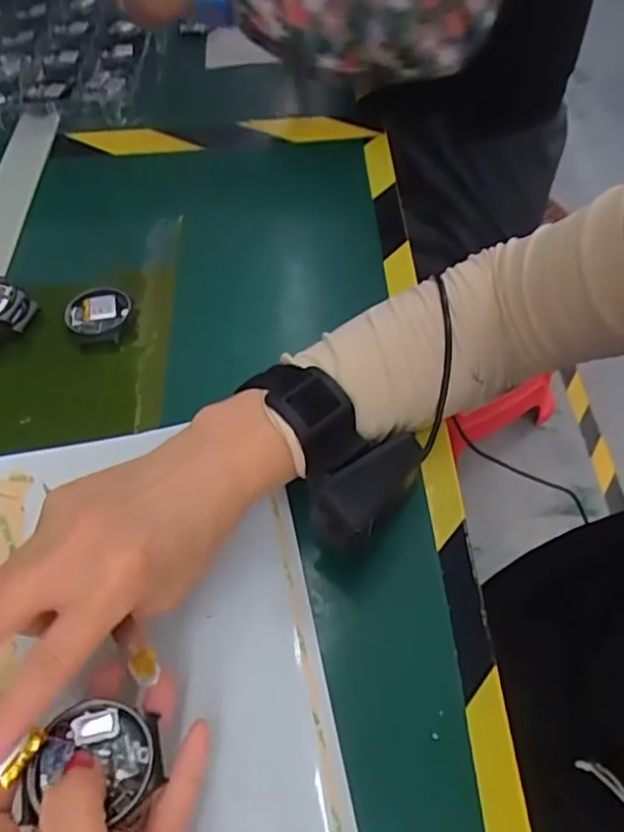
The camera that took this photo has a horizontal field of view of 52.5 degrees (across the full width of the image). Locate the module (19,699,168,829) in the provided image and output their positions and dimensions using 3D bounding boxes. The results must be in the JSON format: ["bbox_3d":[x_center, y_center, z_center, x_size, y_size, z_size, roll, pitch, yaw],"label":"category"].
[{"bbox_3d":[-0.080,0.131,0.242,0.044,0.017,0.038,7,55,6],"label":"module"}]

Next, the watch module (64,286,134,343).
[{"bbox_3d":[-0.143,-0.068,0.430,0.043,0.011,0.047,-31,58,-17],"label":"watch module"}]

